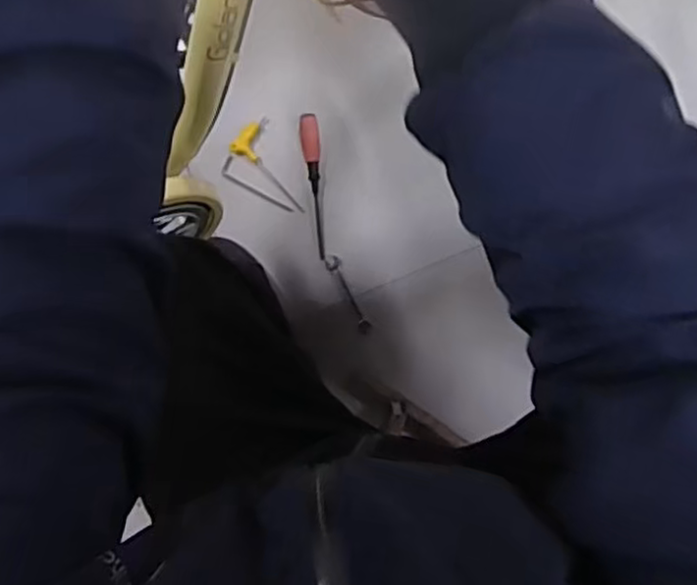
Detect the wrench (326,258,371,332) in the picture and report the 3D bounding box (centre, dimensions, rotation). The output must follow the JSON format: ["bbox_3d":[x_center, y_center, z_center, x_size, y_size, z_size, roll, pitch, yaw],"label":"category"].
[{"bbox_3d":[0.001,0.003,1.009,0.022,0.009,0.122,-25,90,9],"label":"wrench"}]

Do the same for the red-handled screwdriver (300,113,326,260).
[{"bbox_3d":[-0.048,-0.152,0.996,0.027,0.021,0.204,-4,93,9],"label":"red-handled screwdriver"}]

